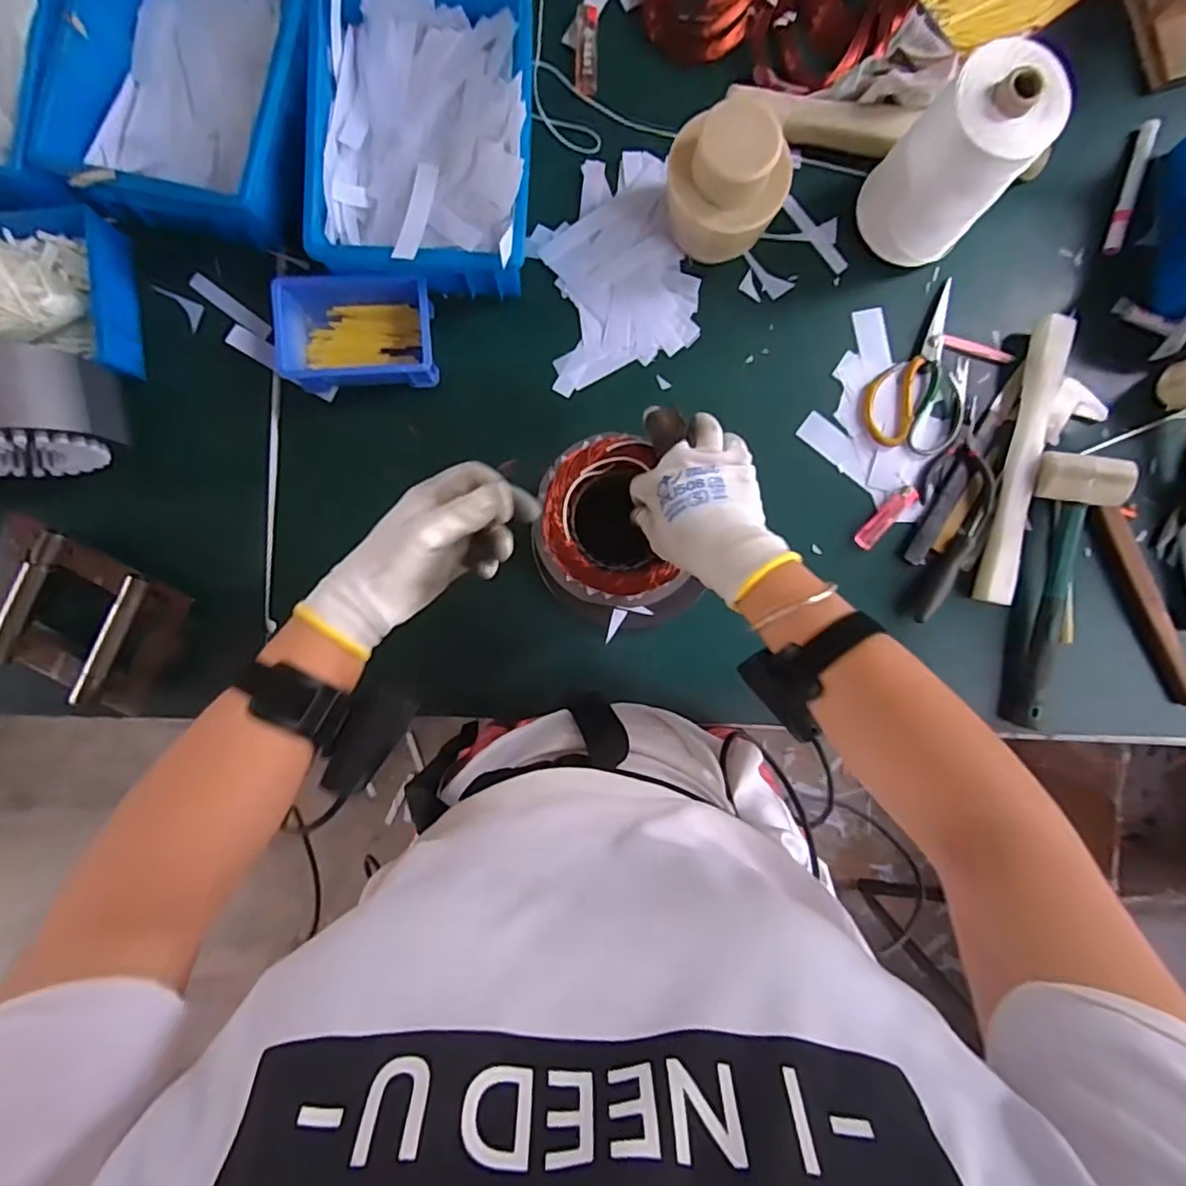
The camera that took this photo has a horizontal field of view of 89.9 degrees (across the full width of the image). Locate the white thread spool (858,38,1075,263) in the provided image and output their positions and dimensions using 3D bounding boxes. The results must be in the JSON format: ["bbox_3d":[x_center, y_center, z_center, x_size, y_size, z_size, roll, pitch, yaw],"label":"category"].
[{"bbox_3d":[0.327,-0.390,0.549,0.102,0.169,0.096,0,91,-1],"label":"white thread spool"}]

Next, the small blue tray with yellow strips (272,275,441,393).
[{"bbox_3d":[-0.231,-0.261,0.598,0.145,0.061,0.101,-2,91,-1],"label":"small blue tray with yellow strips"}]

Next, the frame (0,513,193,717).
[{"bbox_3d":[-0.513,0.022,0.580,0.194,0.031,0.135,28,91,-1],"label":"frame"}]

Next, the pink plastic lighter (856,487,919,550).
[{"bbox_3d":[0.314,-0.080,0.636,0.020,0.010,0.080,43,90,-2],"label":"pink plastic lighter"}]

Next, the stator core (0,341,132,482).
[{"bbox_3d":[-0.513,-0.157,0.529,0.149,0.126,0.082,-13,91,-1],"label":"stator core"}]

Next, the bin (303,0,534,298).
[{"bbox_3d":[-0.162,-0.439,0.578,0.206,0.089,0.284,2,91,-1],"label":"bin"}]

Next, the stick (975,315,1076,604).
[{"bbox_3d":[0.448,-0.135,0.619,0.034,0.033,0.292,11,91,-1],"label":"stick"}]

